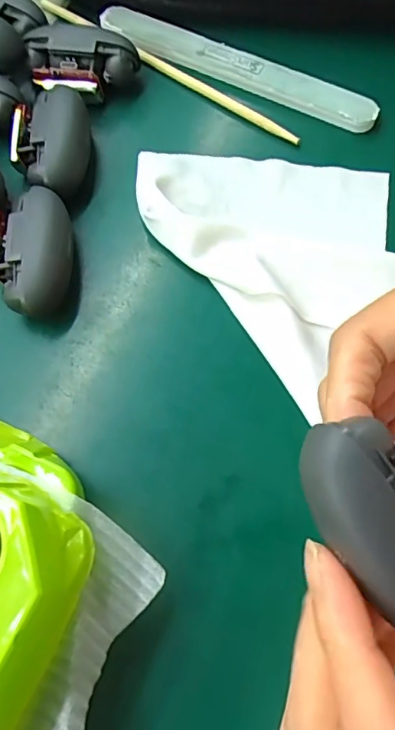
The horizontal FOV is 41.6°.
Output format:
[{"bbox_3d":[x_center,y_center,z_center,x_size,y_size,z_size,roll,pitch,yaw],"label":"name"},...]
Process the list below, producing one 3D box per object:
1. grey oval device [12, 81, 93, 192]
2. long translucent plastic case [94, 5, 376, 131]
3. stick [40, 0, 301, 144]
[{"bbox_3d":[-0.076,-0.115,0.272,0.038,0.027,0.060,-7,69,0],"label":"grey oval device"},{"bbox_3d":[0.021,-0.172,0.298,0.170,0.006,0.020,27,72,12],"label":"long translucent plastic case"},{"bbox_3d":[-0.020,-0.175,0.305,0.188,0.007,0.009,34,74,14],"label":"stick"}]

